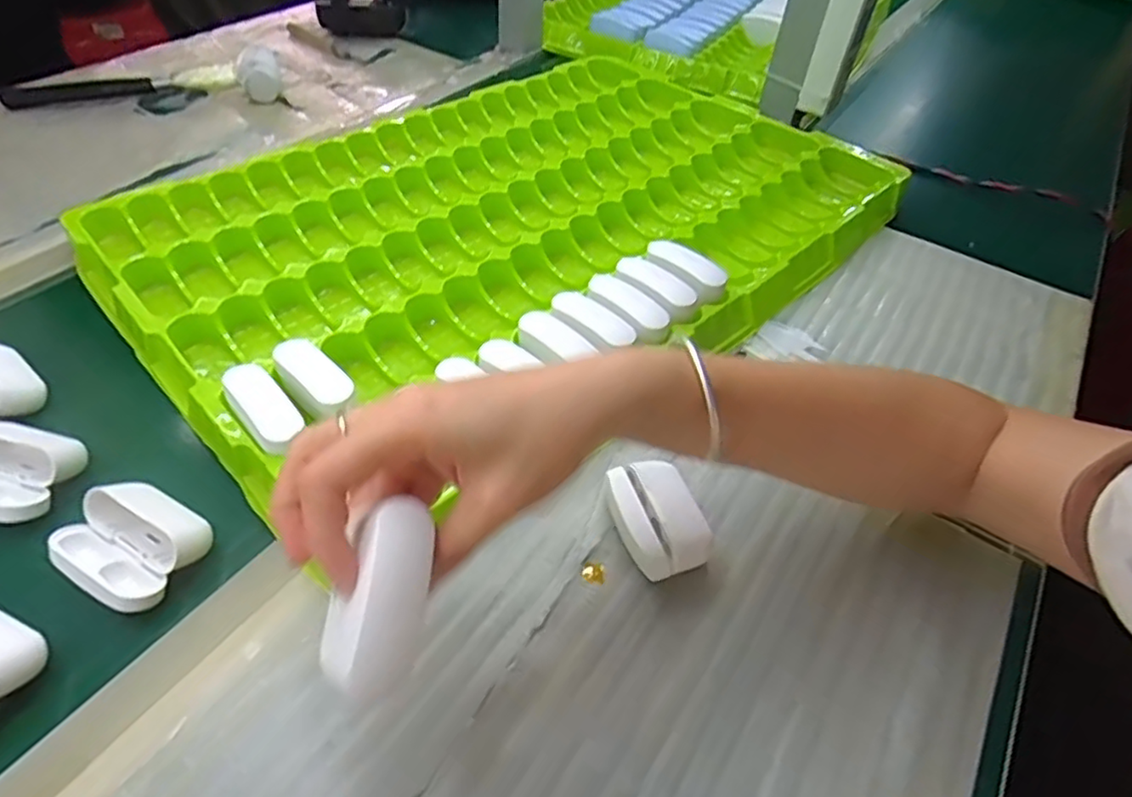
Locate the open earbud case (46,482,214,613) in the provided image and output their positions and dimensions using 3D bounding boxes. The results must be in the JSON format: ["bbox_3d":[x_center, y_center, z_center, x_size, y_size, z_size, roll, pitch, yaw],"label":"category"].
[{"bbox_3d":[-0.217,0.071,0.319,0.065,0.027,0.053,23,50,17],"label":"open earbud case"}]

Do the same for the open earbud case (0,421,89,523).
[{"bbox_3d":[-0.304,0.039,0.345,0.067,0.024,0.053,13,48,8],"label":"open earbud case"}]

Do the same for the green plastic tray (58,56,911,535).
[{"bbox_3d":[-0.029,-0.163,0.529,0.587,0.040,0.392,-29,56,-27],"label":"green plastic tray"}]

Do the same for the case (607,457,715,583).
[{"bbox_3d":[0.048,0.065,0.339,0.044,0.024,0.060,-12,50,-14],"label":"case"}]

